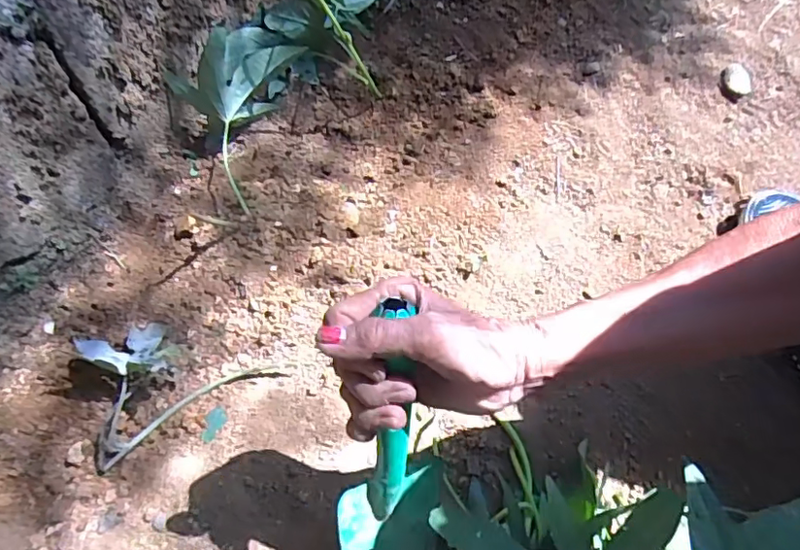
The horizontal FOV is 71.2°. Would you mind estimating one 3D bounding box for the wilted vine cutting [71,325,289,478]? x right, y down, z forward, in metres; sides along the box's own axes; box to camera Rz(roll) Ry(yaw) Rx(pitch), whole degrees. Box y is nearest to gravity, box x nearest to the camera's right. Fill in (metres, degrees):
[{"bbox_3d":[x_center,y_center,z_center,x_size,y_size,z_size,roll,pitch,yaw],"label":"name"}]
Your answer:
[{"bbox_3d":[-0.195,0.075,0.486,0.161,0.047,0.120,-20,60,-13],"label":"wilted vine cutting"}]

